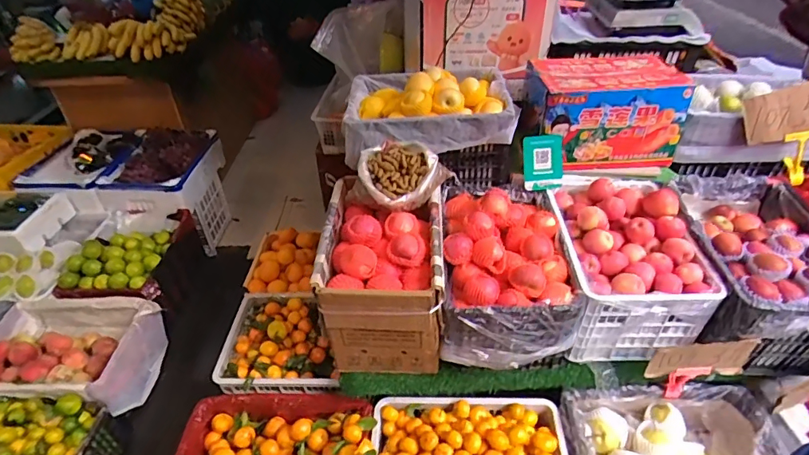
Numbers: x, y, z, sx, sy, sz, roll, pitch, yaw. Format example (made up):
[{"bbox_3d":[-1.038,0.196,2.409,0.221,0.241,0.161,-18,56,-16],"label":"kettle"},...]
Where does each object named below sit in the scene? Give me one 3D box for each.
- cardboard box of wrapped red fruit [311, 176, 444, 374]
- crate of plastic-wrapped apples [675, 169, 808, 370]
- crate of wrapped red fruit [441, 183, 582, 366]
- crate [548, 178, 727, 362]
[{"bbox_3d":[-0.060,0.137,1.334,0.301,0.348,0.425,0,40,3],"label":"cardboard box of wrapped red fruit"},{"bbox_3d":[0.978,0.090,1.336,0.332,0.247,0.586,6,40,10],"label":"crate of plastic-wrapped apples"},{"bbox_3d":[0.276,0.073,1.341,0.323,0.262,0.553,1,40,4],"label":"crate of wrapped red fruit"},{"bbox_3d":[0.626,0.085,1.387,0.332,0.267,0.537,1,40,4],"label":"crate"}]

